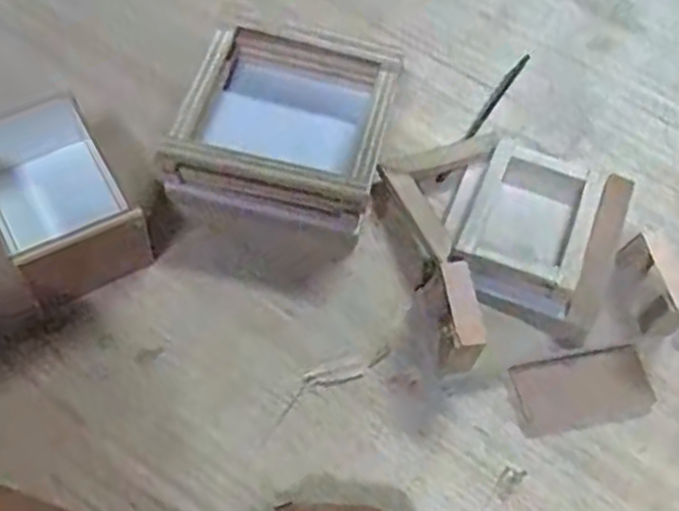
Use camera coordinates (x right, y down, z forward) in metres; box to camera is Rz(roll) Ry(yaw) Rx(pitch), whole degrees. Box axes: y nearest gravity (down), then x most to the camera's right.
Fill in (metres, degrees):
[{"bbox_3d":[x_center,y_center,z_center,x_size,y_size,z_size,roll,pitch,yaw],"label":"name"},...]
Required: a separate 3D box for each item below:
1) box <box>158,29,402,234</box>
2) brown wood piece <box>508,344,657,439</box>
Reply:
[{"bbox_3d":[-0.037,-0.093,0.518,0.143,0.059,0.142,12,62,2],"label":"box"},{"bbox_3d":[0.162,0.091,0.482,0.089,0.004,0.047,-11,82,-1],"label":"brown wood piece"}]

